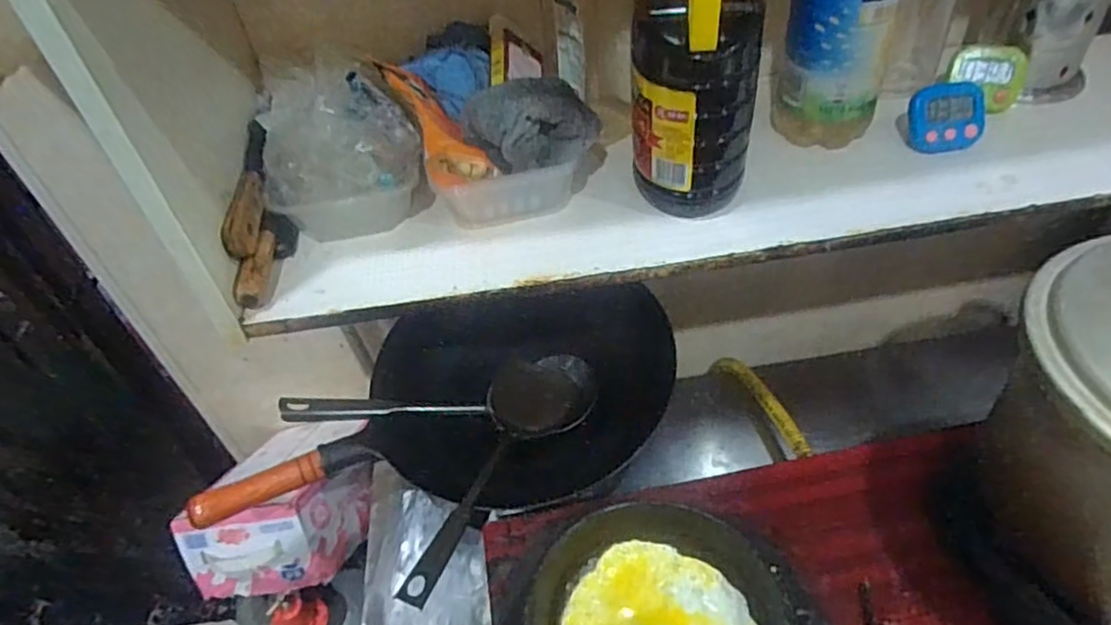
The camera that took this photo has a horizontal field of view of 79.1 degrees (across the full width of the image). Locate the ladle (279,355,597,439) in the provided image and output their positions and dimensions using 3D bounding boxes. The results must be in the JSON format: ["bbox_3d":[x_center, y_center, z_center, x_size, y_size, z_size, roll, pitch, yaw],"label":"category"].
[{"bbox_3d":[-0.128,0.101,0.806,0.367,0.058,0.085,0,41,-17],"label":"ladle"}]

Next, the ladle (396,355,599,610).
[{"bbox_3d":[-0.064,0.176,0.733,0.123,0.085,0.364,10,32,17],"label":"ladle"}]

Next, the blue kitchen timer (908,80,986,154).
[{"bbox_3d":[0.369,-0.184,0.636,0.064,0.063,0.013,-3,3,11],"label":"blue kitchen timer"}]

